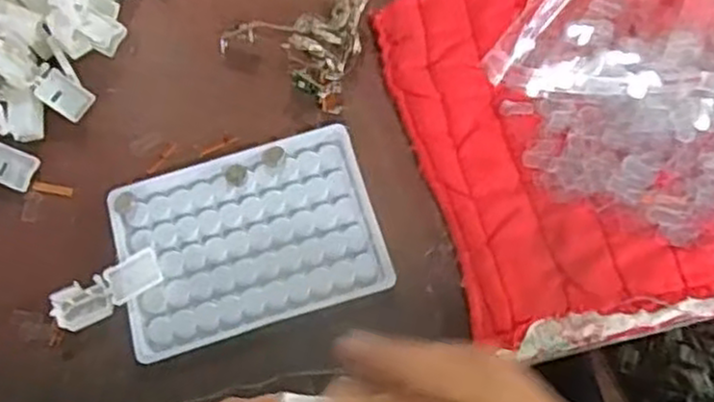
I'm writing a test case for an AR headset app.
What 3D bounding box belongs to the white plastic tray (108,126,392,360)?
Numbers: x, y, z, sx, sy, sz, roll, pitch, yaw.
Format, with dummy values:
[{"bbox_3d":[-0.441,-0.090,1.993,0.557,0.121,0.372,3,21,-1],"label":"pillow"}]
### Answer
[{"bbox_3d":[-0.055,0.018,0.375,0.129,0.004,0.094,-16,69,-3],"label":"white plastic tray"}]

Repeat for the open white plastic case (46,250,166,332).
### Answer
[{"bbox_3d":[-0.123,0.045,0.366,0.054,0.010,0.019,-26,70,-7],"label":"open white plastic case"}]

